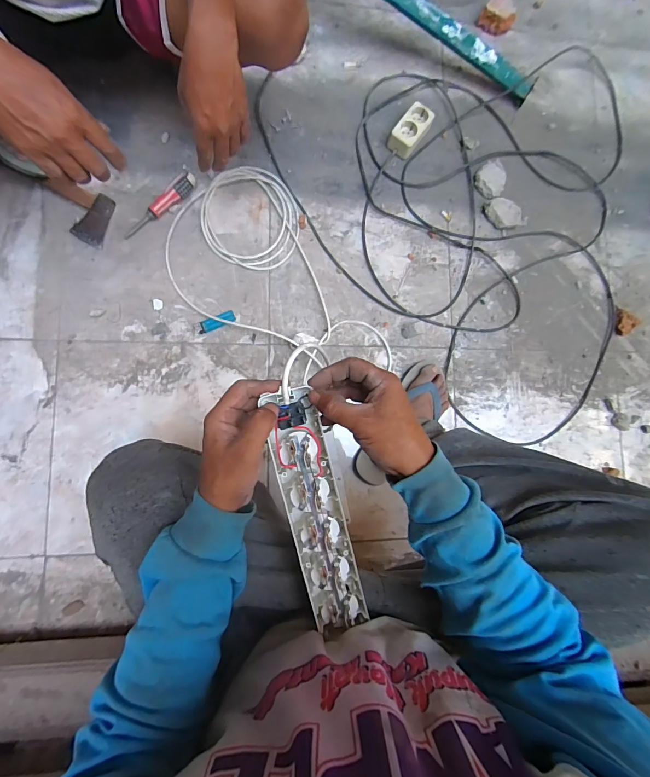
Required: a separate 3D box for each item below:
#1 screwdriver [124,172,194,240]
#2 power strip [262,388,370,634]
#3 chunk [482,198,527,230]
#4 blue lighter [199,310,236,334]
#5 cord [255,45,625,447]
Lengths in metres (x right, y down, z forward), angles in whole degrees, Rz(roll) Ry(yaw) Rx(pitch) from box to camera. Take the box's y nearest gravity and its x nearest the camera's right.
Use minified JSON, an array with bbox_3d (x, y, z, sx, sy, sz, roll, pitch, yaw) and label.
[{"bbox_3d":[-0.325,-0.359,0.716,0.173,0.029,0.027,-43,91,-9],"label":"screwdriver"},{"bbox_3d":[-0.009,0.127,0.376,0.054,0.026,0.252,-14,97,-9],"label":"power strip"},{"bbox_3d":[0.400,-0.388,0.814,0.071,0.020,0.081,-33,90,-9],"label":"chunk"},{"bbox_3d":[-0.214,-0.131,0.721,0.074,0.011,0.024,-24,88,-9],"label":"blue lighter"},{"bbox_3d":[0.407,-0.330,0.810,0.831,0.036,0.845,-20,88,-9],"label":"cord"}]

